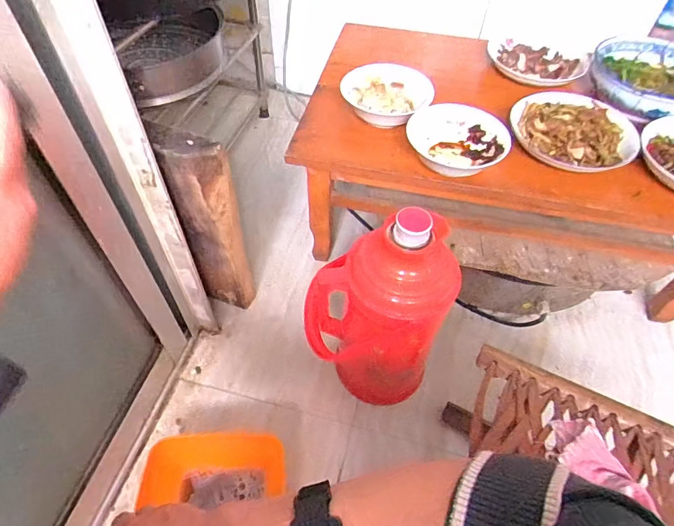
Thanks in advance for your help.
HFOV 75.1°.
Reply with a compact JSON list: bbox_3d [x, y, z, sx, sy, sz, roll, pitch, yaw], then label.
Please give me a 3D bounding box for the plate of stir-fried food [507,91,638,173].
[{"bbox_3d":[0.403,-0.227,0.742,0.168,0.036,0.198,-26,58,-20],"label":"plate of stir-fried food"}]

